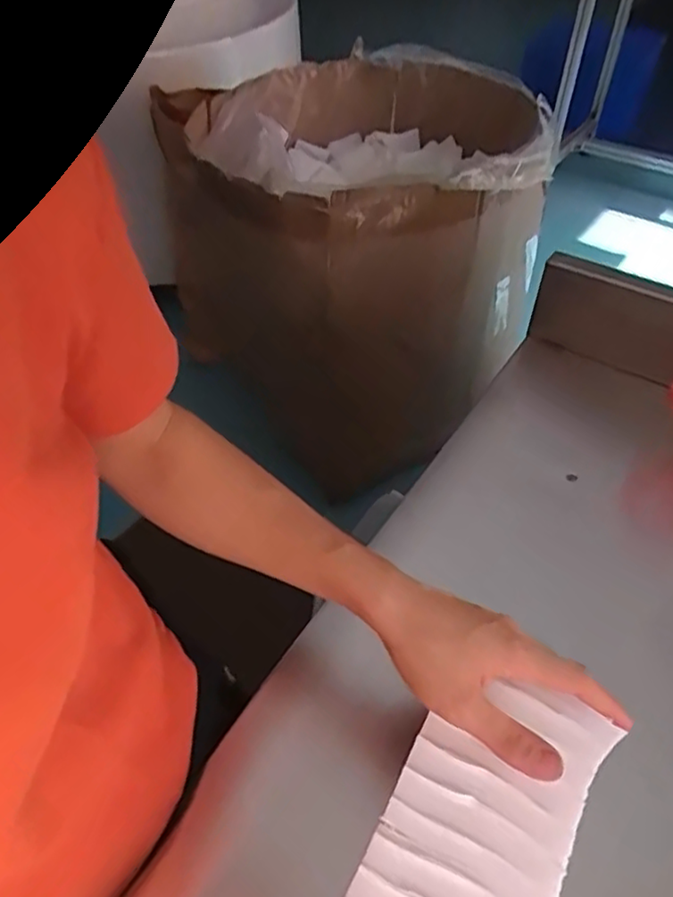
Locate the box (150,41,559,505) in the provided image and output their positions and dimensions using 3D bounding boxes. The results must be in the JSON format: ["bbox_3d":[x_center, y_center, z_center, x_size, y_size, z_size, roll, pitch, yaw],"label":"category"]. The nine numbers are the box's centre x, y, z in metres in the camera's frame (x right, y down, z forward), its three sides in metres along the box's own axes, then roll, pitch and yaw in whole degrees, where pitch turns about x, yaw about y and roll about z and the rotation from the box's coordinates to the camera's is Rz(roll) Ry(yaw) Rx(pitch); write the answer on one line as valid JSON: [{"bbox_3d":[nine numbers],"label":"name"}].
[{"bbox_3d":[0.048,-0.467,1.517,0.710,0.627,0.729,-30,54,-24],"label":"box"}]

